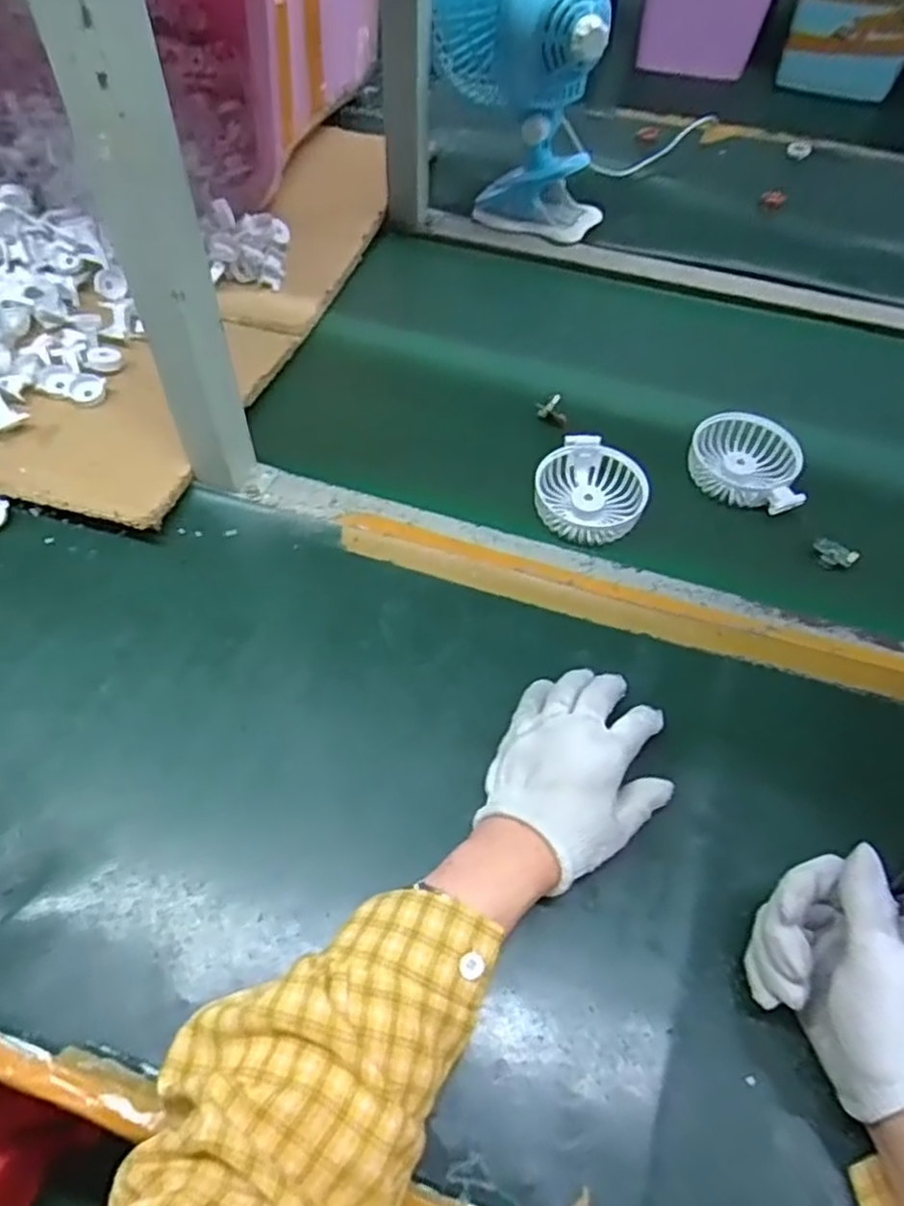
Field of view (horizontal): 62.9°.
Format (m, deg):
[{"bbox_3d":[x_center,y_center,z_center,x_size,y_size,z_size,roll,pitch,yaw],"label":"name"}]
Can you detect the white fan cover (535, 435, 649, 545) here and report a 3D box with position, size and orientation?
[{"bbox_3d":[0.113,-0.091,0.597,0.085,0.027,0.087,33,64,16],"label":"white fan cover"}]

